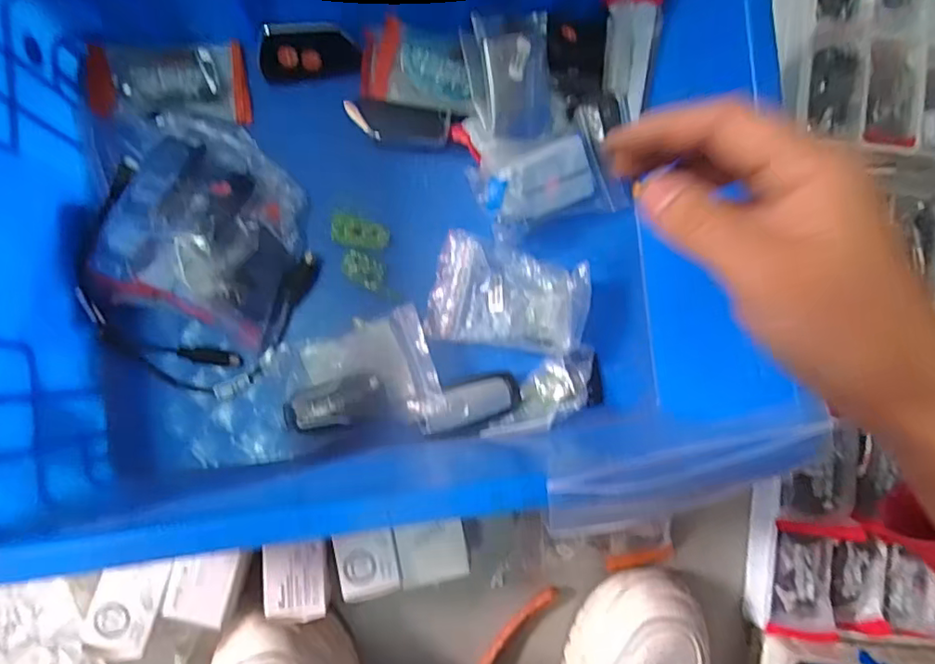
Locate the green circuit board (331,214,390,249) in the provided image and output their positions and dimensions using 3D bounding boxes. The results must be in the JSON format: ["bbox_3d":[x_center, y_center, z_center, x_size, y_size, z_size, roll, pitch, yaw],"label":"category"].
[{"bbox_3d":[-0.078,-0.071,0.423,0.041,0.004,0.020,13,85,-4],"label":"green circuit board"}]

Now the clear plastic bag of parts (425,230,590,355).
[{"bbox_3d":[0.030,-0.026,0.423,0.108,0.015,0.070,9,86,-5],"label":"clear plastic bag of parts"}]

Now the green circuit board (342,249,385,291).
[{"bbox_3d":[-0.074,-0.044,0.420,0.030,0.004,0.021,29,84,-3],"label":"green circuit board"}]

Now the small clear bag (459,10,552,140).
[{"bbox_3d":[0.031,-0.173,0.401,0.049,0.015,0.078,-19,114,-16],"label":"small clear bag"}]

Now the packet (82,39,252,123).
[{"bbox_3d":[-0.204,-0.171,0.402,0.101,0.019,0.047,-3,87,-5],"label":"packet"}]

